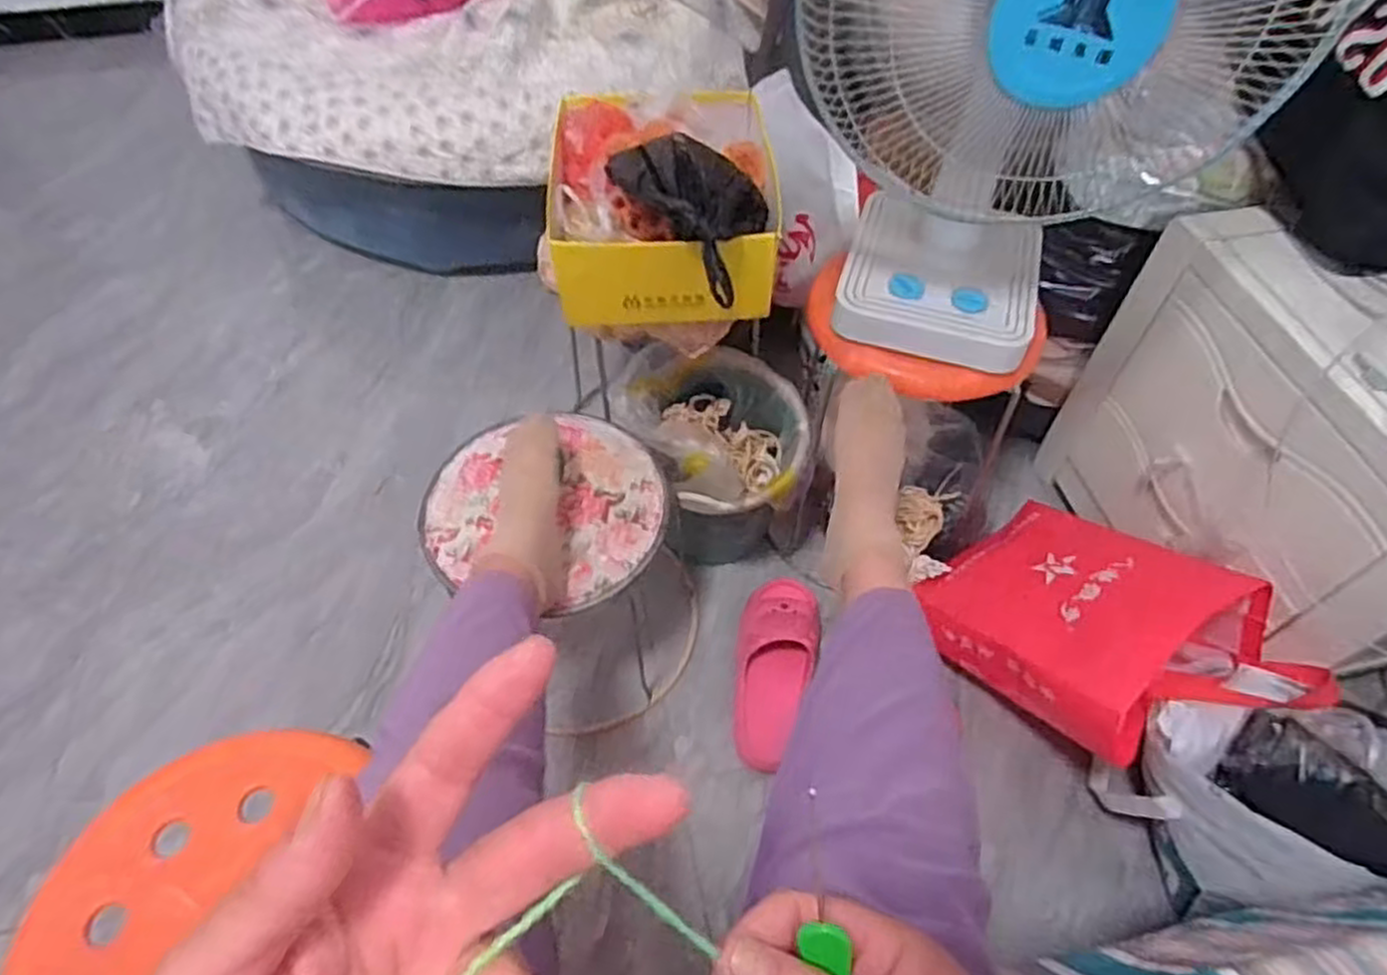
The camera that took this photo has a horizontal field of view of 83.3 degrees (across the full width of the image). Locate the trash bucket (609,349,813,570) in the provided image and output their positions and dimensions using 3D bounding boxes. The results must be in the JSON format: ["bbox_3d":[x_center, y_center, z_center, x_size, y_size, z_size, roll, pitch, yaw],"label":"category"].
[{"bbox_3d":[0.030,-0.018,1.116,0.236,0.298,0.233,0,54,0],"label":"trash bucket"}]

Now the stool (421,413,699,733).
[{"bbox_3d":[-0.163,0.104,1.030,0.316,0.302,0.280,34,61,22],"label":"stool"}]

